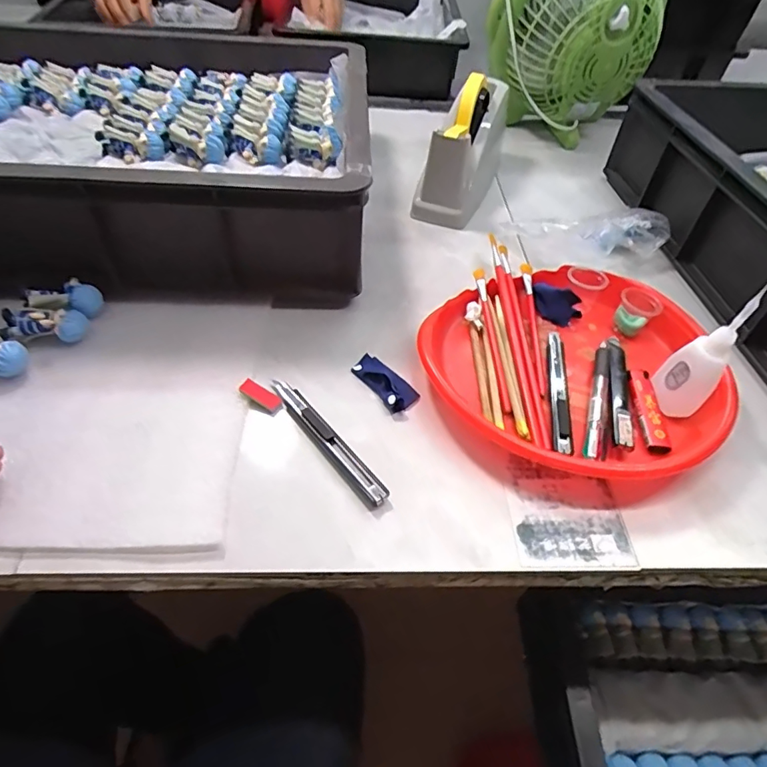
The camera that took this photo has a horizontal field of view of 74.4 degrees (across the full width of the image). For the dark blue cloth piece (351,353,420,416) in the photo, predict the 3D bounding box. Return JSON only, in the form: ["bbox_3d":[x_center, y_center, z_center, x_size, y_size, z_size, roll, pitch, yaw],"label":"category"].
[{"bbox_3d":[0.001,-0.003,0.428,0.029,0.010,0.065,-30,57,-24],"label":"dark blue cloth piece"}]

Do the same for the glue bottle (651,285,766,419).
[{"bbox_3d":[0.246,-0.022,0.387,0.035,0.099,0.042,-35,59,-26],"label":"glue bottle"}]

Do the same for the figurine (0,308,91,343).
[{"bbox_3d":[-0.290,-0.049,0.433,0.062,0.031,0.021,-10,52,-10],"label":"figurine"}]

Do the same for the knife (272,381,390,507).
[{"bbox_3d":[-0.044,0.041,0.388,0.018,0.008,0.136,-32,58,-25],"label":"knife"}]

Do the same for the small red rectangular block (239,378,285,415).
[{"bbox_3d":[-0.098,0.011,0.410,0.037,0.011,0.015,31,56,22],"label":"small red rectangular block"}]

